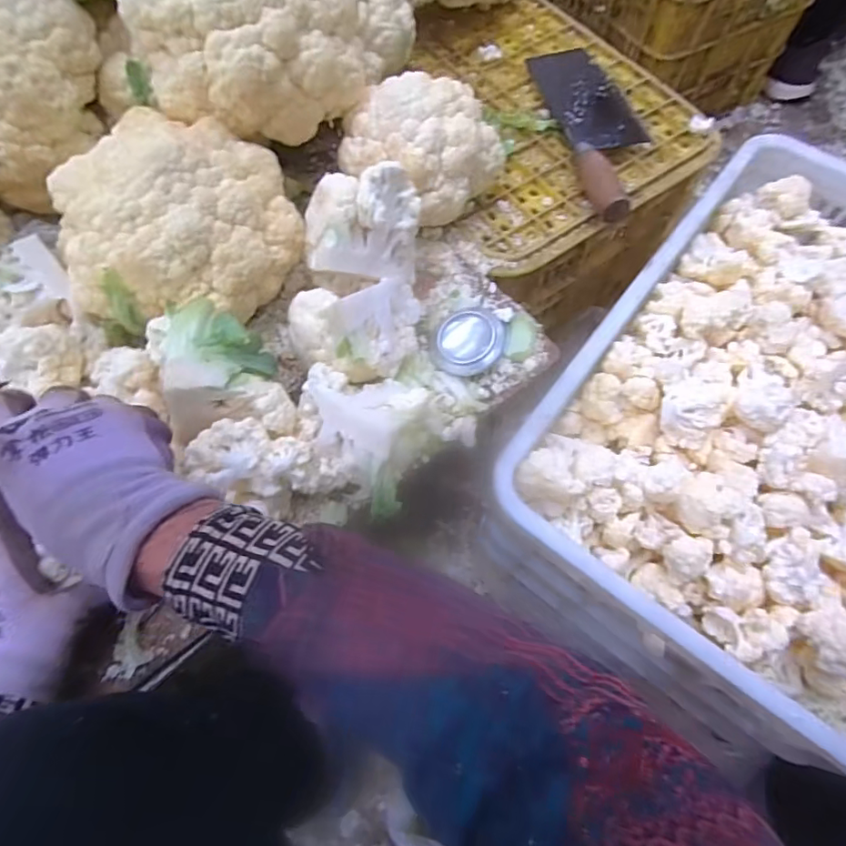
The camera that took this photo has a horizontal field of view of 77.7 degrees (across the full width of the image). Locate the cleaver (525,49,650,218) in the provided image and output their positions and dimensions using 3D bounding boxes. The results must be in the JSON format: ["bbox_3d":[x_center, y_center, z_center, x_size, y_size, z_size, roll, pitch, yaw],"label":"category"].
[{"bbox_3d":[0.190,-0.329,0.566,0.090,0.035,0.285,-9,67,-4],"label":"cleaver"}]

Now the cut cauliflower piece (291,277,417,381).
[{"bbox_3d":[-0.050,-0.079,0.415,0.105,0.066,0.079,-13,67,-6],"label":"cut cauliflower piece"}]

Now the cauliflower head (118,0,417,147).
[{"bbox_3d":[-0.129,-0.320,0.422,0.140,0.115,0.190,40,72,15],"label":"cauliflower head"}]

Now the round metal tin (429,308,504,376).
[{"bbox_3d":[0.039,-0.071,0.452,0.060,0.031,0.062,0,66,0],"label":"round metal tin"}]

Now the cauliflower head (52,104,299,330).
[{"bbox_3d":[-0.198,-0.160,0.413,0.165,0.085,0.151,0,66,0],"label":"cauliflower head"}]

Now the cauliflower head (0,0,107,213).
[{"bbox_3d":[-0.353,-0.281,0.443,0.132,0.124,0.140,0,66,0],"label":"cauliflower head"}]

